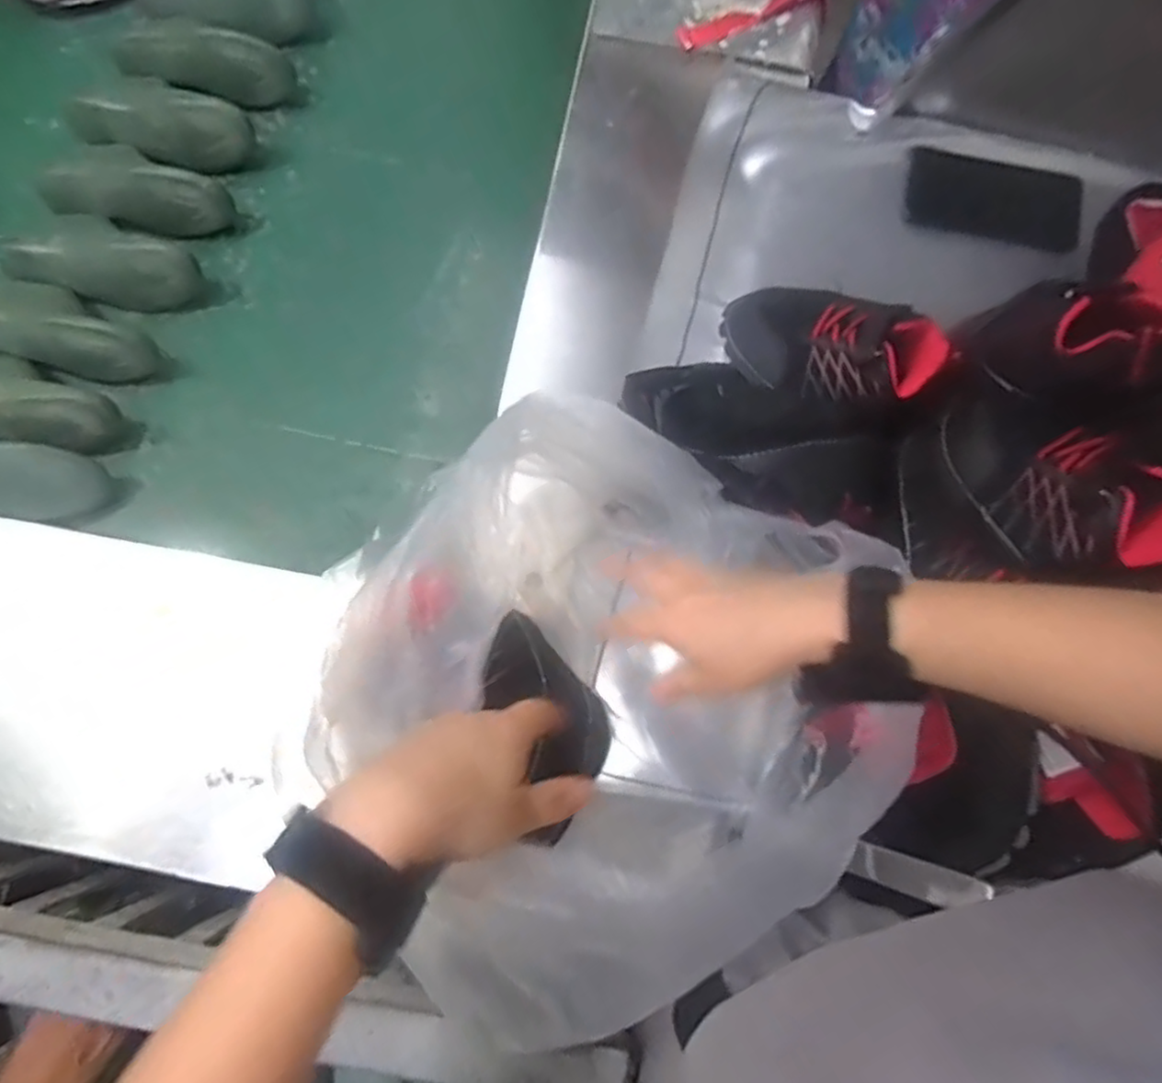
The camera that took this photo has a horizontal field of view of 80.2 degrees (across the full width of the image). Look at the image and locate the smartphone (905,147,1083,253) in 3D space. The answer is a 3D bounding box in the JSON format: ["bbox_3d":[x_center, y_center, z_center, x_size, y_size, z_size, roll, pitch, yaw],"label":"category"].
[{"bbox_3d":[0.398,-0.330,0.667,0.165,0.010,0.066,19,111,11],"label":"smartphone"}]

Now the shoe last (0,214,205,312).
[{"bbox_3d":[-0.441,-0.256,0.642,0.161,0.059,0.057,11,77,1],"label":"shoe last"}]

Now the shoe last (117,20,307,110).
[{"bbox_3d":[-0.397,-0.480,0.701,0.197,0.059,0.063,15,77,2],"label":"shoe last"}]

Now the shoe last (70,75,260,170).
[{"bbox_3d":[-0.413,-0.404,0.681,0.174,0.070,0.052,14,77,1],"label":"shoe last"}]

